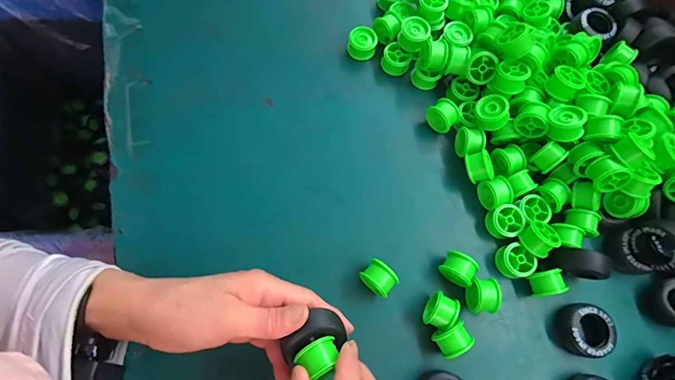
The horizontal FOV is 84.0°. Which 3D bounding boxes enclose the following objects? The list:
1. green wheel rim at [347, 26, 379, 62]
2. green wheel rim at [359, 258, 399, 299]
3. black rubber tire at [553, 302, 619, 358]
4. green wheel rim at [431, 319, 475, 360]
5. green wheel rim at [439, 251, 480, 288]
[{"bbox_3d":[0.030,-0.175,0.453,0.033,0.024,0.034,10,71,-1],"label":"green wheel rim"},{"bbox_3d":[0.040,0.087,0.366,0.032,0.029,0.027,41,73,9],"label":"green wheel rim"},{"bbox_3d":[0.245,0.138,0.368,0.044,0.024,0.044,1,73,-2],"label":"black rubber tire"},{"bbox_3d":[0.106,0.140,0.353,0.030,0.036,0.025,-27,75,-13],"label":"green wheel rim"},{"bbox_3d":[0.120,0.079,0.376,0.033,0.028,0.027,33,72,7],"label":"green wheel rim"}]

